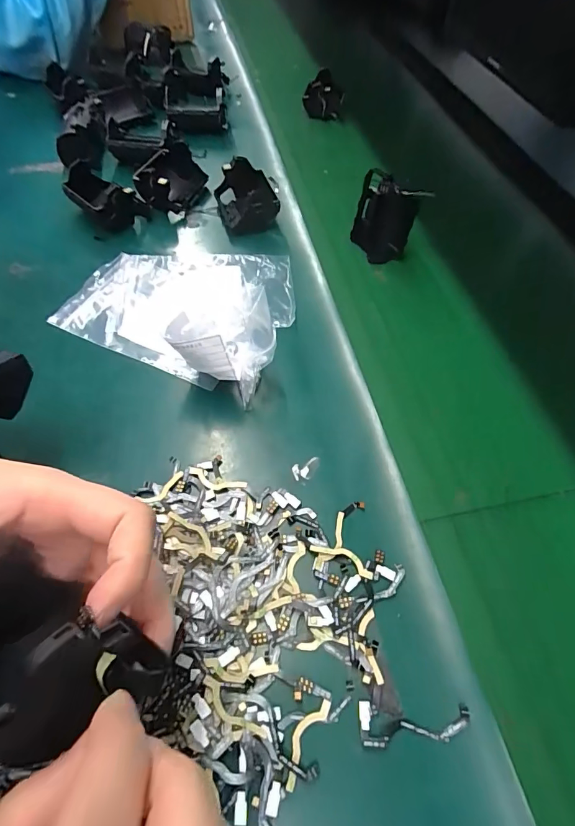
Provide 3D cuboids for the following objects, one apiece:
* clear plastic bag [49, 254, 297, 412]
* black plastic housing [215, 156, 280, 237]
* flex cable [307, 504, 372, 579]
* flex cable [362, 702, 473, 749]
[{"bbox_3d":[-0.085,-0.104,0.334,0.181,0.053,0.163,15,55,7],"label":"clear plastic bag"},{"bbox_3d":[-0.042,-0.214,0.414,0.053,0.037,0.073,-16,57,-14],"label":"black plastic housing"},{"bbox_3d":[0.030,0.073,0.245,0.034,0.004,0.044,0,55,-3],"label":"flex cable"},{"bbox_3d":[0.060,0.147,0.198,0.052,0.004,0.017,3,55,-1],"label":"flex cable"}]

